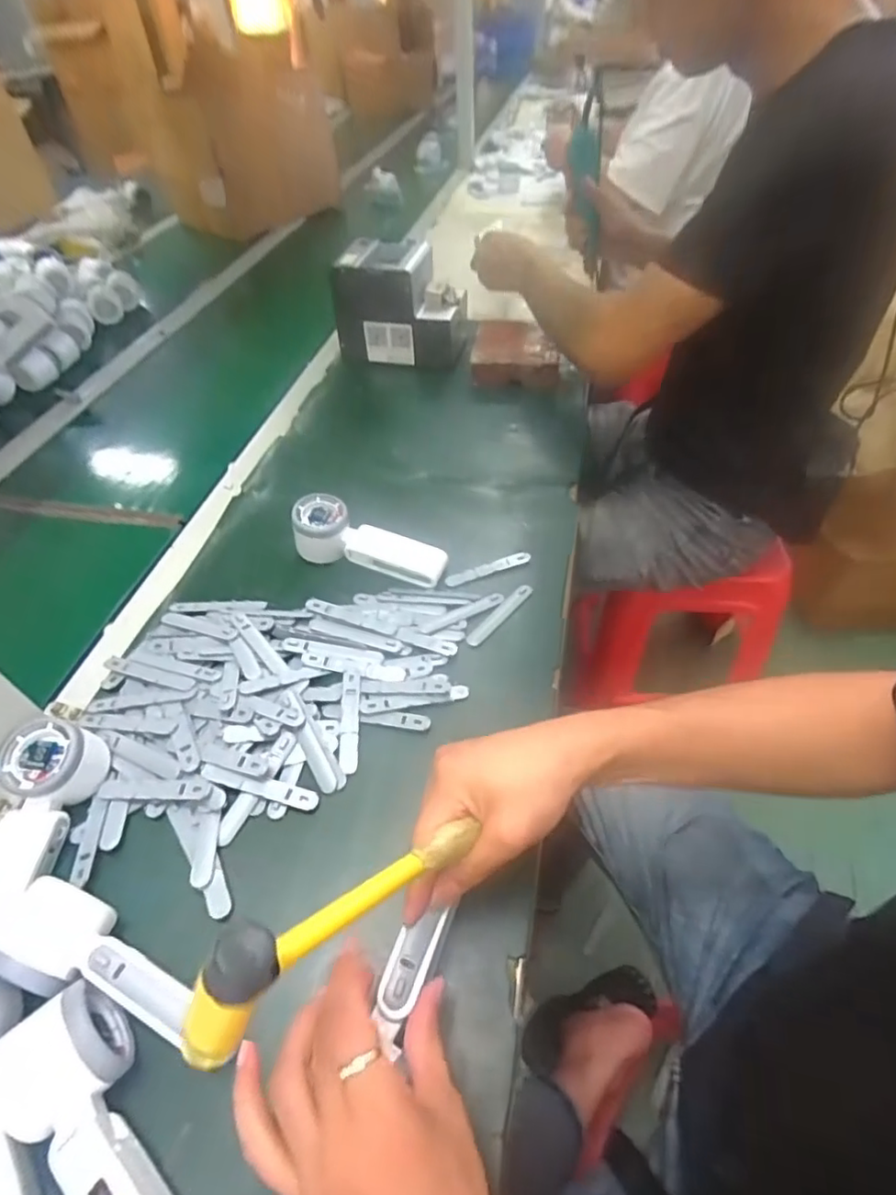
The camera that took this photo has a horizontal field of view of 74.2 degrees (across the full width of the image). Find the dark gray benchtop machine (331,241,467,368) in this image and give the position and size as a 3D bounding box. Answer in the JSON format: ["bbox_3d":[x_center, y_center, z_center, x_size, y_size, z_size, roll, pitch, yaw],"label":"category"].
[{"bbox_3d":[-0.072,-0.454,0.926,0.194,0.146,0.138,1,48,4],"label":"dark gray benchtop machine"}]

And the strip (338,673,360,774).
[{"bbox_3d":[-0.083,0.105,0.505,0.016,0.011,0.089,-4,47,0],"label":"strip"}]

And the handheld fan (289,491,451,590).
[{"bbox_3d":[-0.081,-0.060,0.625,0.161,0.057,0.051,11,49,13],"label":"handheld fan"}]

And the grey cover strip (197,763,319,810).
[{"bbox_3d":[-0.147,0.147,0.461,0.093,0.005,0.015,14,66,2],"label":"grey cover strip"}]

